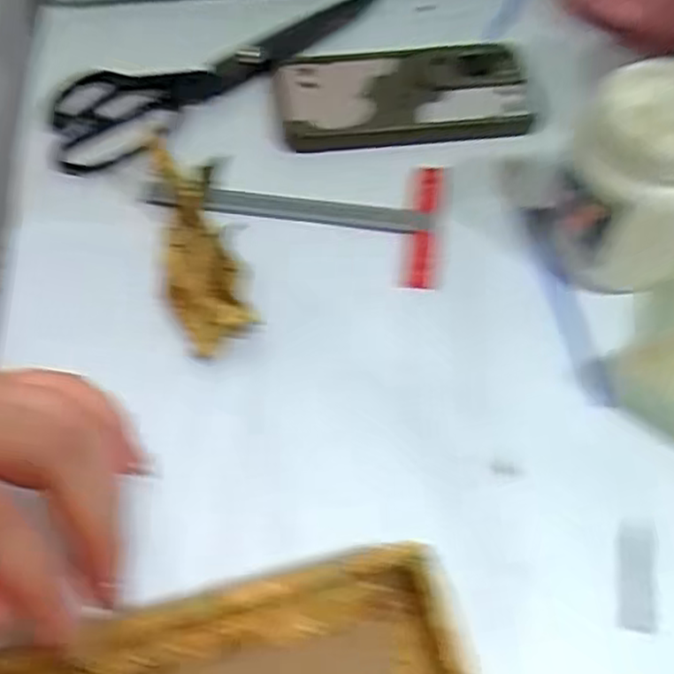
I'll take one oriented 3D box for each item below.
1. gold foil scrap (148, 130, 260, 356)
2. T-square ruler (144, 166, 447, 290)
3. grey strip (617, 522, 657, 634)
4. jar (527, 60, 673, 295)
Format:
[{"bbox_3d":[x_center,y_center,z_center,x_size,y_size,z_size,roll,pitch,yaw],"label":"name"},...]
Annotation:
[{"bbox_3d":[-0.074,-0.053,0.374,0.041,0.033,0.135,-12,56,-8],"label":"gold foil scrap"},{"bbox_3d":[-0.024,-0.071,0.399,0.167,0.013,0.084,6,51,0],"label":"T-square ruler"},{"bbox_3d":[0.123,0.096,0.289,0.015,0.004,0.043,9,56,7],"label":"grey strip"},{"bbox_3d":[0.149,-0.073,0.350,0.077,0.095,0.077,0,56,0],"label":"jar"}]

